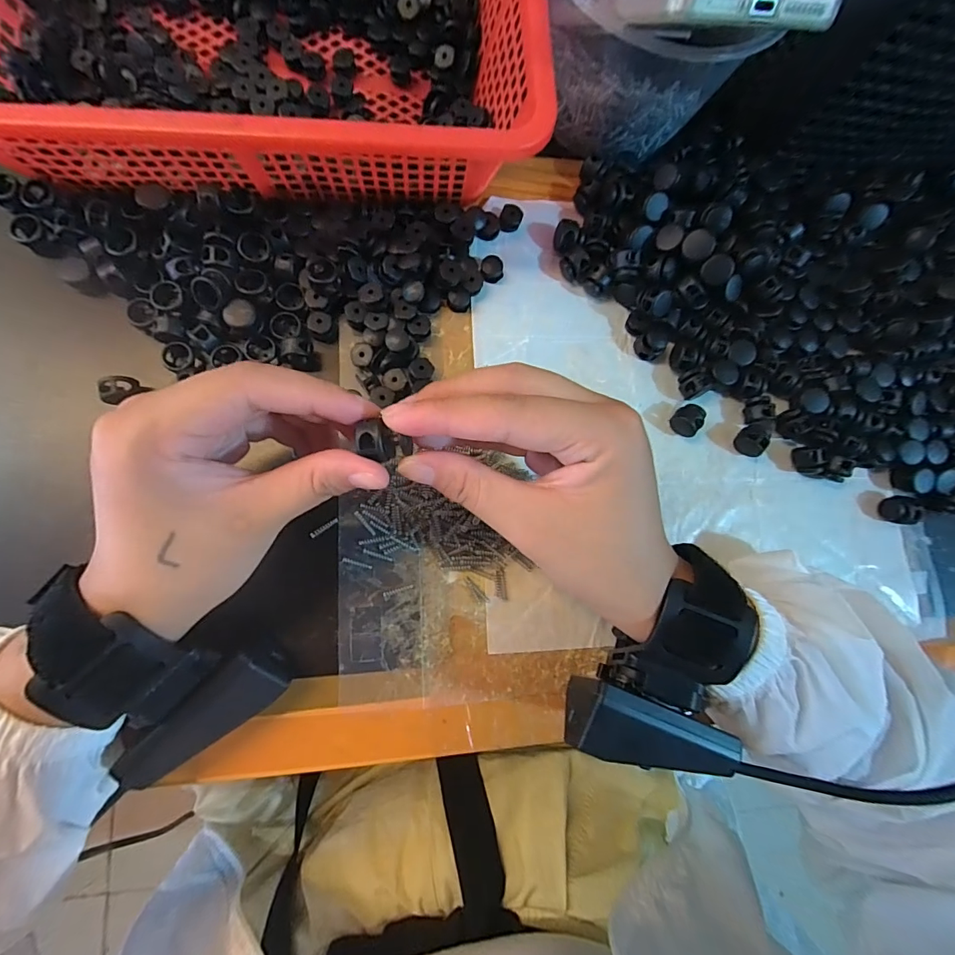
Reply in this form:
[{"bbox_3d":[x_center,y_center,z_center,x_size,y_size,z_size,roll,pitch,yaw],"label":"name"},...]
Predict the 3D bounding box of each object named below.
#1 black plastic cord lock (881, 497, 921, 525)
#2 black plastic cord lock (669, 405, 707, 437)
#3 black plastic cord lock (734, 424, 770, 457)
[{"bbox_3d":[0.253,0.020,0.264,0.016,0.016,0.016,6,80,-5],"label":"black plastic cord lock"},{"bbox_3d":[0.124,-0.034,0.259,0.017,0.015,0.016,1,81,-6],"label":"black plastic cord lock"},{"bbox_3d":[0.161,-0.022,0.260,0.013,0.016,0.017,28,79,-1],"label":"black plastic cord lock"}]

